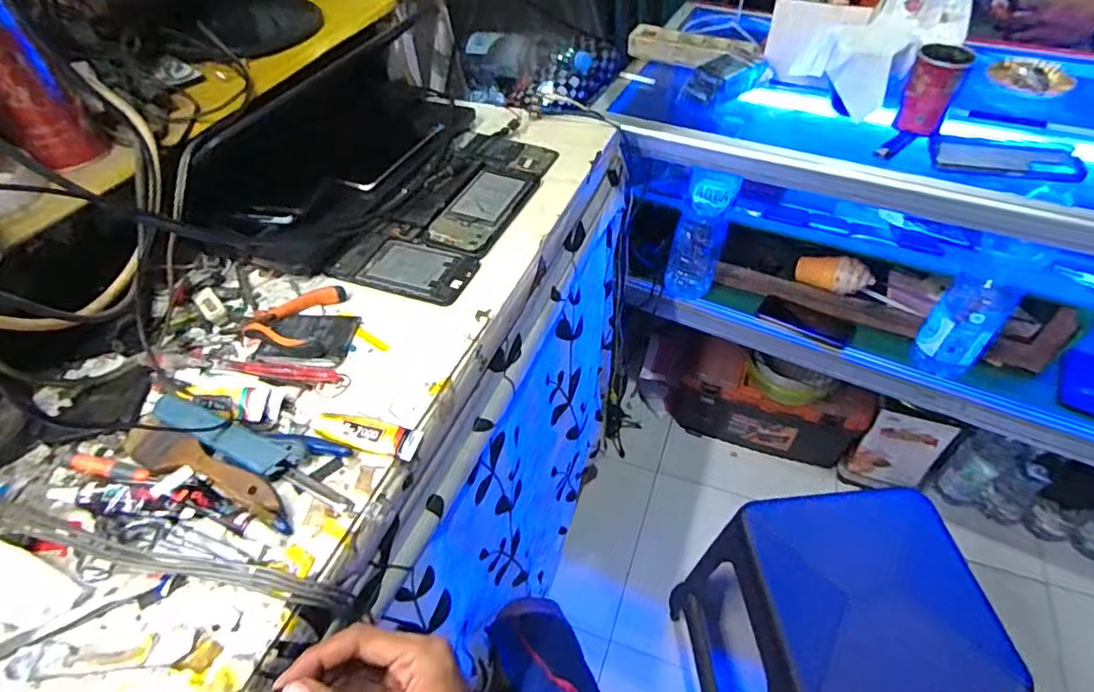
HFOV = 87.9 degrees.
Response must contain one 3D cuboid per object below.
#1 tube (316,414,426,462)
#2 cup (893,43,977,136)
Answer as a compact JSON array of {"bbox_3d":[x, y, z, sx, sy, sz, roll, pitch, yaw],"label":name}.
[{"bbox_3d":[-0.146,0.072,0.460,0.085,0.010,0.025,11,73,9],"label":"tube"},{"bbox_3d":[0.531,-0.353,0.788,0.064,0.096,0.059,24,55,23],"label":"cup"}]

